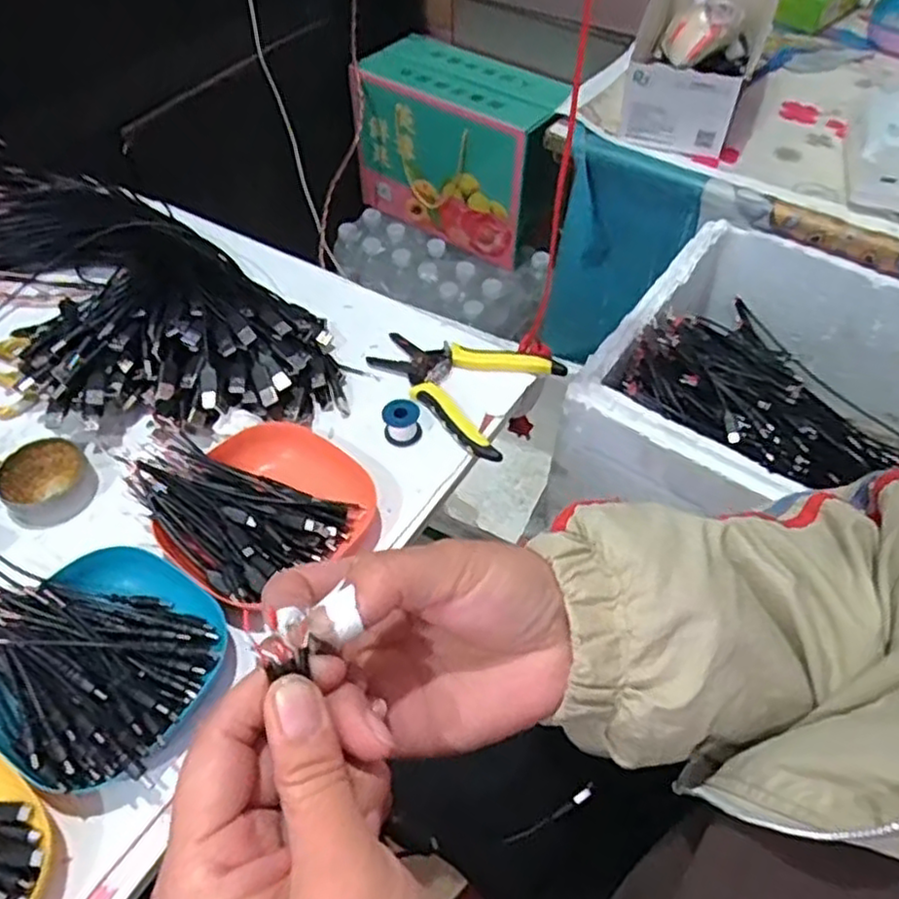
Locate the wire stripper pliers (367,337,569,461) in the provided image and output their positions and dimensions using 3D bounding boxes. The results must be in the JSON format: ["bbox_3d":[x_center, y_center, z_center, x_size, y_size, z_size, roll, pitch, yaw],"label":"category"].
[{"bbox_3d":[0.003,-0.061,0.617,0.153,0.016,0.118,26,56,18],"label":"wire stripper pliers"}]

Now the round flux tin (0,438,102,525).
[{"bbox_3d":[-0.306,0.024,0.548,0.067,0.022,0.064,1,52,-1],"label":"round flux tin"}]

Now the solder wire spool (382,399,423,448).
[{"bbox_3d":[-0.038,-0.022,0.579,0.029,0.025,0.030,1,52,-1],"label":"solder wire spool"}]

